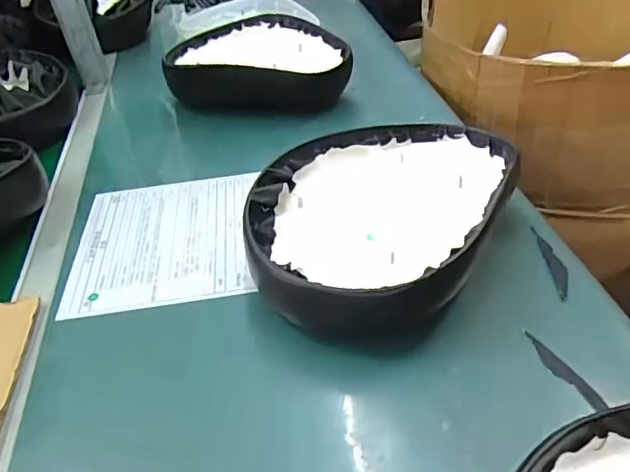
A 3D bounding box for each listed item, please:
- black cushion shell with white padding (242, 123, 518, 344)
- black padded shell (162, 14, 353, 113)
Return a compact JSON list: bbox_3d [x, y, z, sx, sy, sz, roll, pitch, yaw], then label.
[{"bbox_3d":[0.061,-0.022,0.538,0.214,0.080,0.286,17,44,24],"label":"black cushion shell with white padding"},{"bbox_3d":[-0.089,-0.259,0.852,0.261,0.072,0.228,-11,40,-6],"label":"black padded shell"}]

